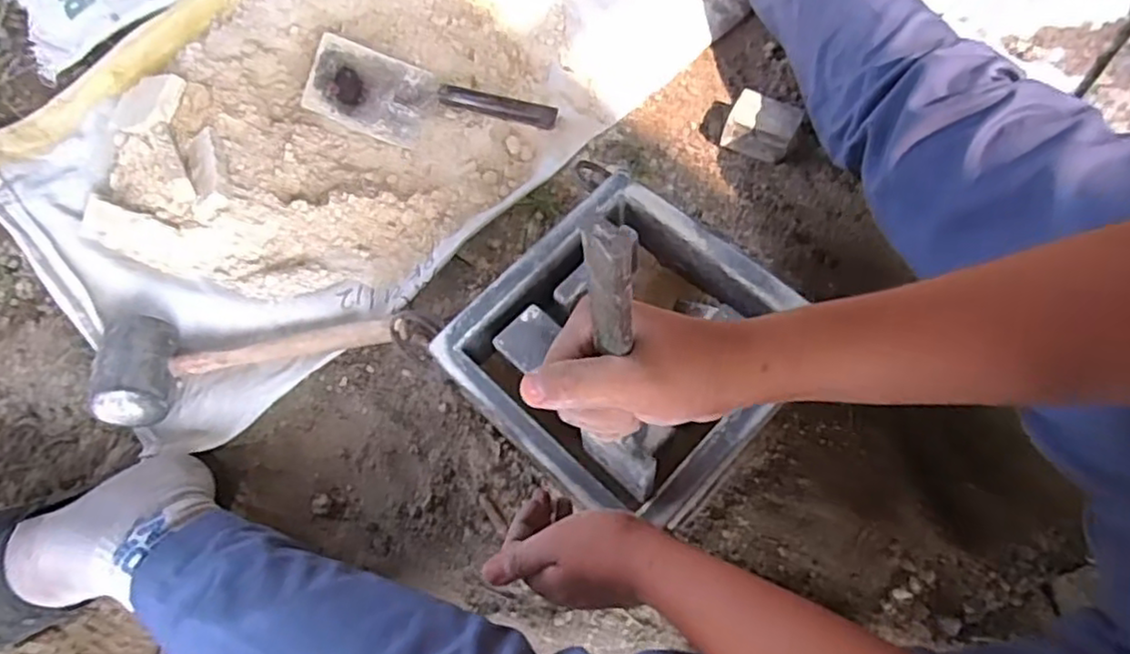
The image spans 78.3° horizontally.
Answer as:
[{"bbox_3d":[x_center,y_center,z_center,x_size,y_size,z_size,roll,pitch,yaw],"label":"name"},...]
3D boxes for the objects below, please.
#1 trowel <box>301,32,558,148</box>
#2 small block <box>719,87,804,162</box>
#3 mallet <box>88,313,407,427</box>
[{"bbox_3d":[-0.151,-0.265,0.797,0.278,0.053,0.109,10,67,9],"label":"trowel"},{"bbox_3d":[0.220,-0.225,0.776,0.072,0.035,0.064,23,69,16],"label":"small block"},{"bbox_3d":[-0.291,0.027,0.662,0.290,0.061,0.105,-7,66,1],"label":"mallet"}]

